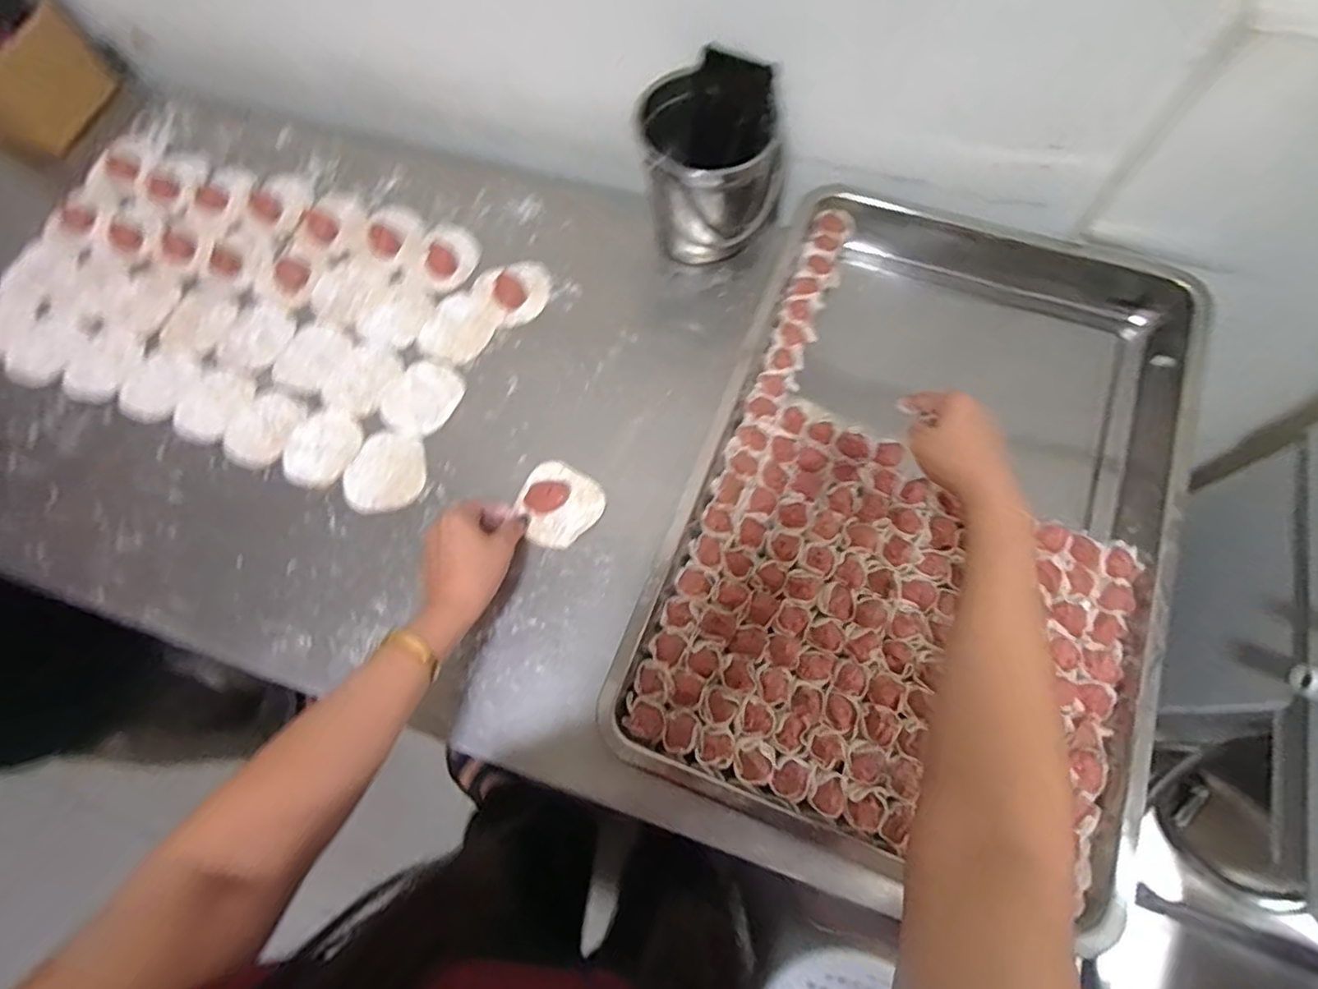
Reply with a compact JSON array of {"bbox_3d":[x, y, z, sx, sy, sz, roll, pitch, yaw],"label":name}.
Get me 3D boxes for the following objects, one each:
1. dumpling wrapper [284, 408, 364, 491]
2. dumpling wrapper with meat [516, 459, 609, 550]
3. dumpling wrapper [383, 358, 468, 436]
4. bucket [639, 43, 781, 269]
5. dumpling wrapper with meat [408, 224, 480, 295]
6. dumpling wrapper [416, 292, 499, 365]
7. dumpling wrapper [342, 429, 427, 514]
[{"bbox_3d":[-0.338,-0.048,0.636,0.070,0.004,0.081,27,75,11],"label":"dumpling wrapper"},{"bbox_3d":[-0.096,0.009,0.597,0.077,0.012,0.078,31,76,12],"label":"dumpling wrapper with meat"},{"bbox_3d":[-0.242,-0.099,0.648,0.075,0.004,0.079,-1,72,2],"label":"dumpling wrapper"},{"bbox_3d":[0.054,-0.328,0.640,0.130,0.148,0.115,-12,72,-2],"label":"bucket"},{"bbox_3d":[-0.239,-0.266,0.708,0.071,0.020,0.096,11,73,6],"label":"dumpling wrapper with meat"},{"bbox_3d":[-0.215,-0.180,0.687,0.074,0.005,0.086,21,74,9],"label":"dumpling wrapper"},{"bbox_3d":[-0.268,-0.024,0.623,0.080,0.004,0.082,-8,72,0],"label":"dumpling wrapper"}]

